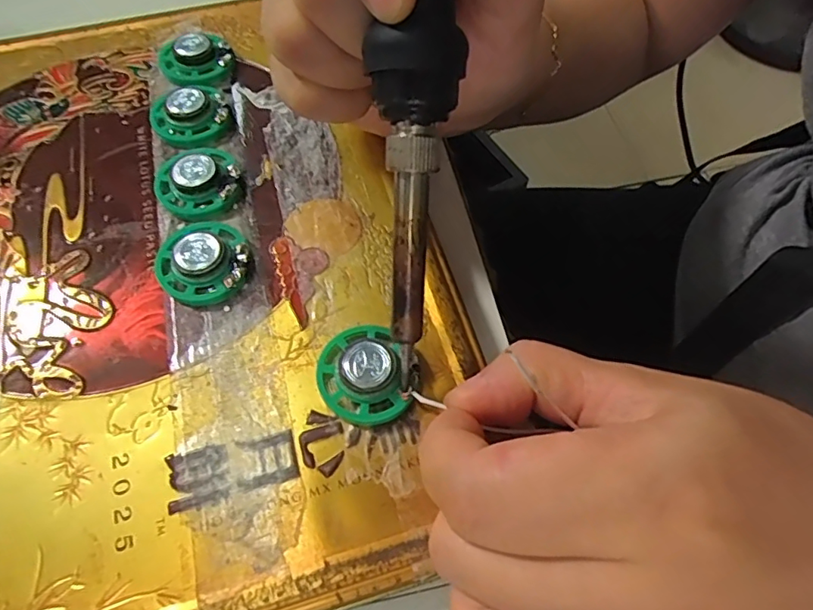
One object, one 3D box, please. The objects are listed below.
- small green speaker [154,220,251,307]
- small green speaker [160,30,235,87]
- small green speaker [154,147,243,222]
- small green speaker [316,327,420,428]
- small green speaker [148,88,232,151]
[{"bbox_3d":[-0.062,-0.013,0.163,0.027,0.009,0.026,0,62,0],"label":"small green speaker"},{"bbox_3d":[-0.082,-0.096,0.209,0.026,0.006,0.029,-22,64,-11],"label":"small green speaker"},{"bbox_3d":[-0.068,-0.042,0.178,0.027,0.009,0.028,0,62,0],"label":"small green speaker"},{"bbox_3d":[-0.011,0.018,0.145,0.027,0.010,0.026,0,62,0],"label":"small green speaker"},{"bbox_3d":[-0.077,-0.068,0.192,0.026,0.009,0.025,-22,64,-11],"label":"small green speaker"}]

